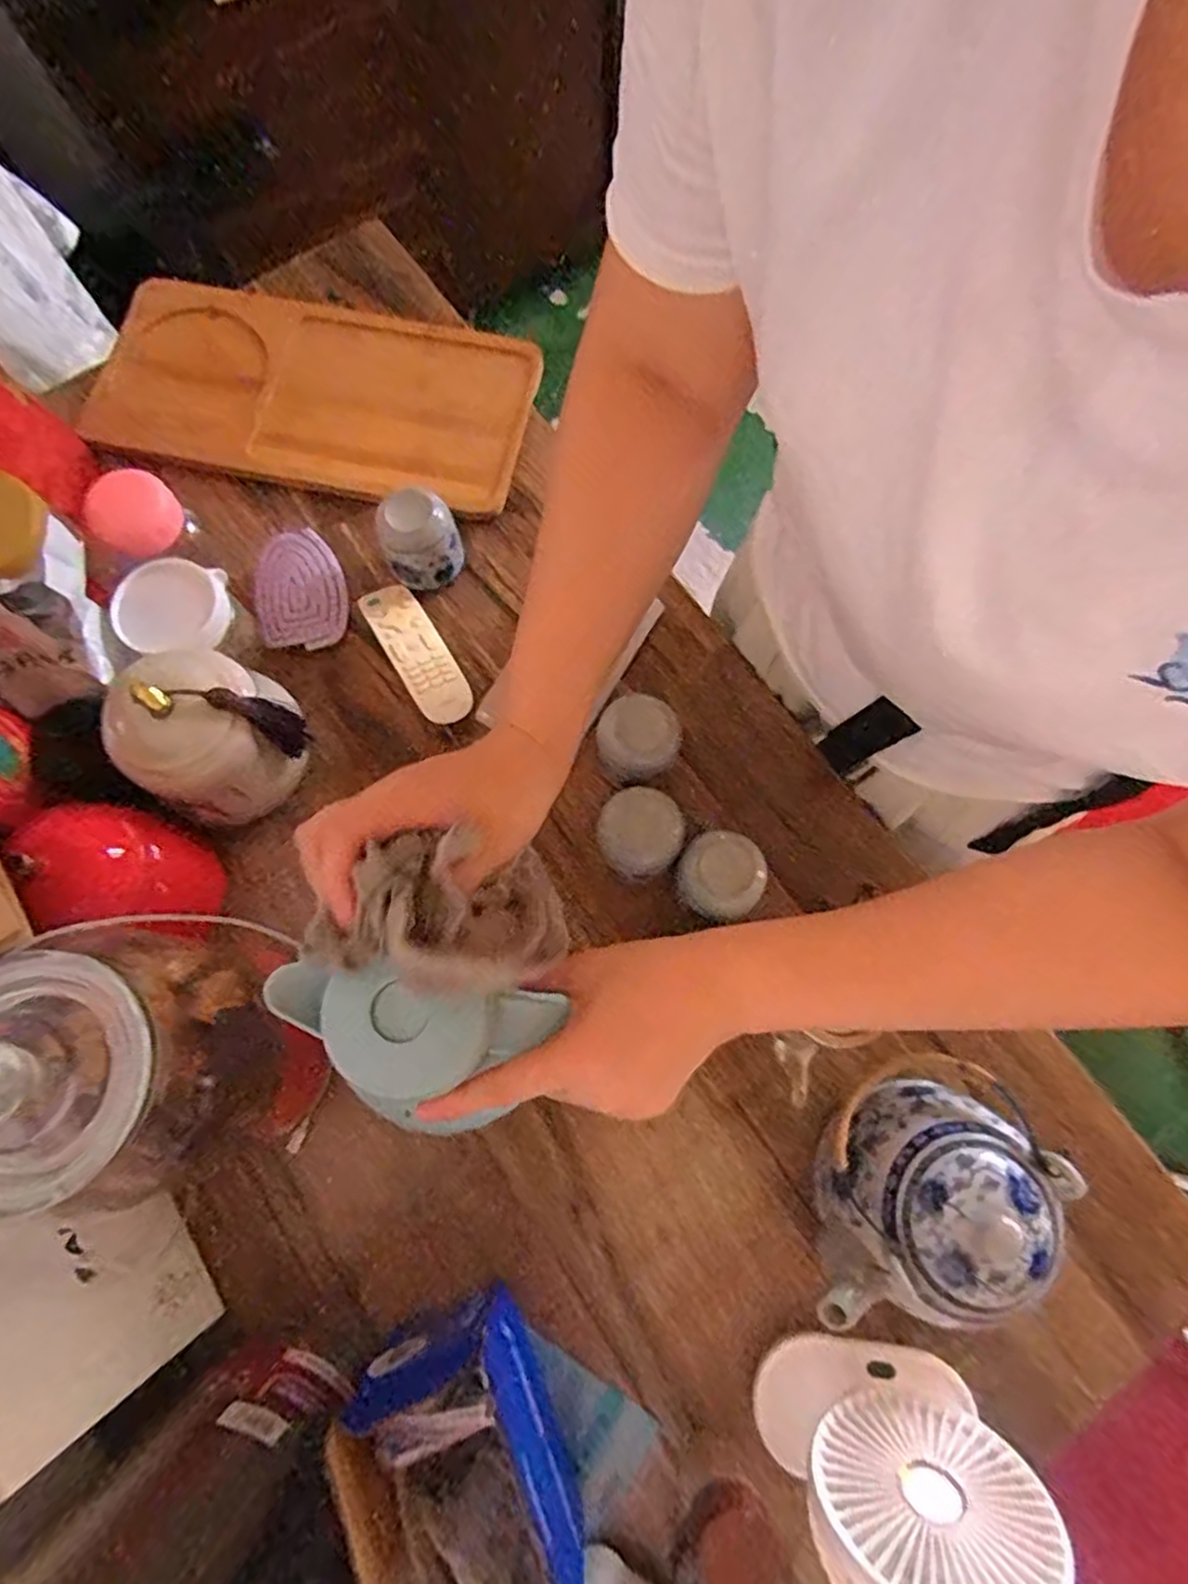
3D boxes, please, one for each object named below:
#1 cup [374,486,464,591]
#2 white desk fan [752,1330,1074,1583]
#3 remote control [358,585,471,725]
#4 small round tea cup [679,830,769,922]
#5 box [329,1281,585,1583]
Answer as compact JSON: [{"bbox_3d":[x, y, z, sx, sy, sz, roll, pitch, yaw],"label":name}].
[{"bbox_3d":[-0.149,-0.219,0.629,0.063,0.064,0.068,0,75,0],"label":"cup"},{"bbox_3d":[0.171,0.384,0.414,0.130,0.172,0.073,10,75,3],"label":"white desk fan"},{"bbox_3d":[-0.152,-0.120,0.634,0.046,0.028,0.143,-31,77,-8],"label":"remote control"},{"bbox_3d":[0.091,0.059,0.526,0.058,0.035,0.056,0,75,0],"label":"small round tea cup"},{"bbox_3d":[-0.070,0.391,0.425,0.098,0.142,0.154,-23,76,-6],"label":"box"}]

